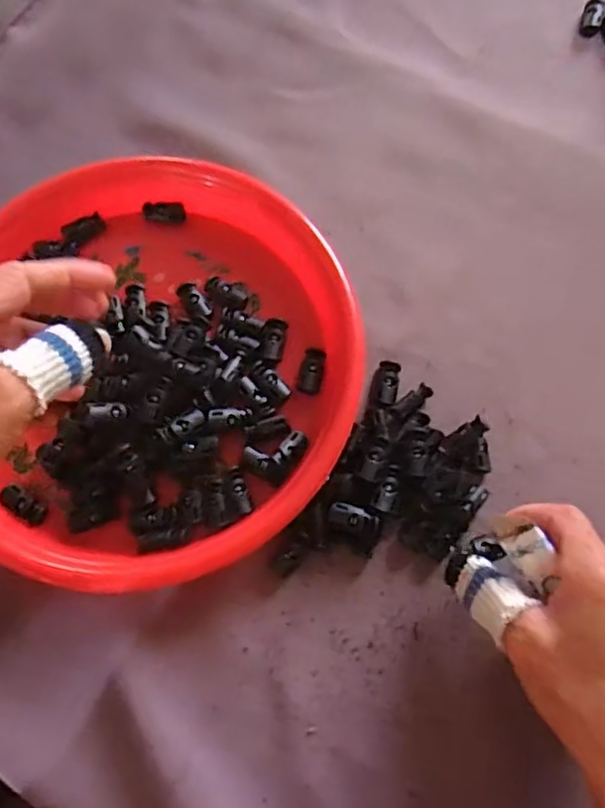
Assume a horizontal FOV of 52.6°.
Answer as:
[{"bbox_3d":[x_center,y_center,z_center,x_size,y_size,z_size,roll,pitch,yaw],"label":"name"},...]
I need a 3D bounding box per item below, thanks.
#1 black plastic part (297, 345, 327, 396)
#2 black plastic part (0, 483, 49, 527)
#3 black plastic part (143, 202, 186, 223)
[{"bbox_3d":[0.006,-0.020,0.367,0.015,0.007,0.029,14,74,6],"label":"black plastic part"},{"bbox_3d":[-0.157,0.057,0.345,0.029,0.007,0.013,34,77,11],"label":"black plastic part"},{"bbox_3d":[-0.091,-0.126,0.404,0.027,0.007,0.012,0,73,2],"label":"black plastic part"}]

